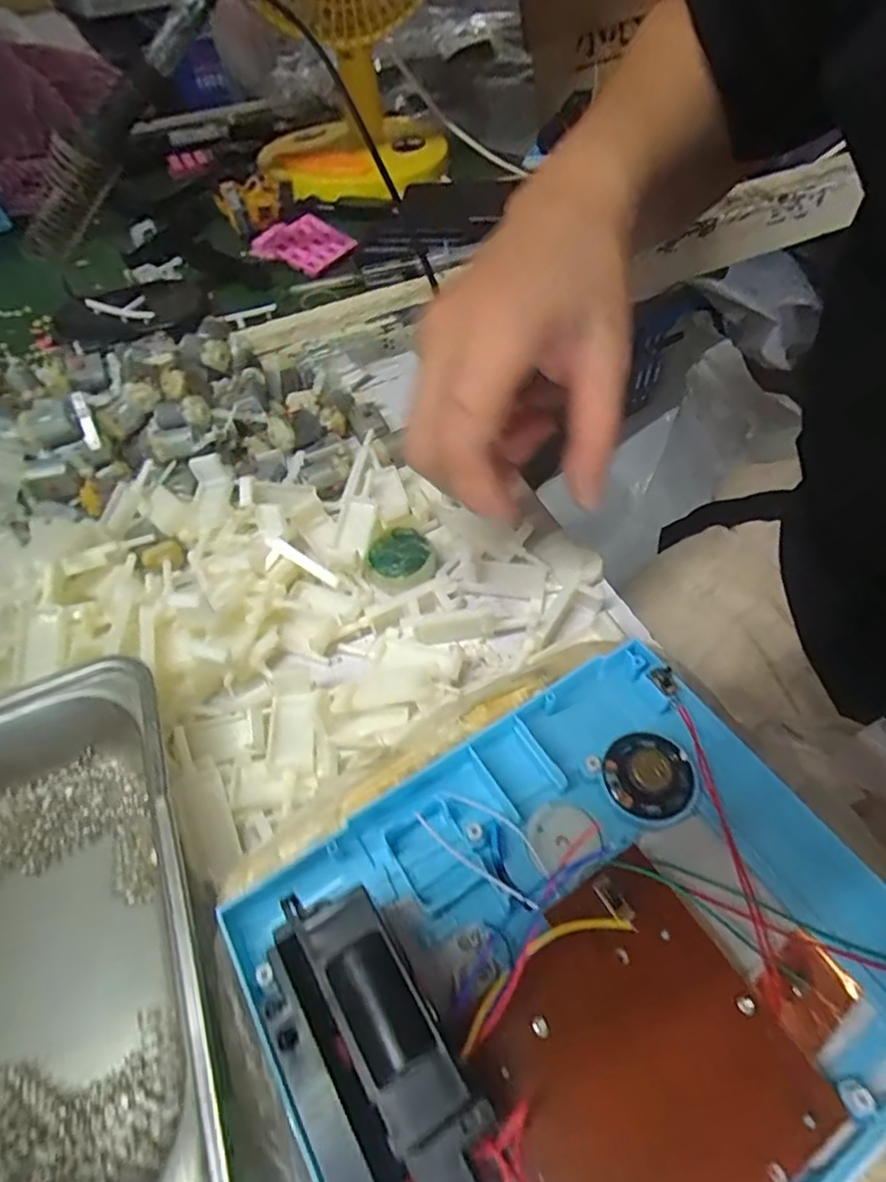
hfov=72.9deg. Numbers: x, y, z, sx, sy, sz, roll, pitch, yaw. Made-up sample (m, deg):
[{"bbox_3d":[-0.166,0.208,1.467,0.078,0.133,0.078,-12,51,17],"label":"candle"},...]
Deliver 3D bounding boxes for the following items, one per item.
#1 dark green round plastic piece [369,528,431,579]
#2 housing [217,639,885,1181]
[{"bbox_3d":[-0.022,-0.017,0.292,0.028,0.010,0.027,-2,53,2],"label":"dark green round plastic piece"},{"bbox_3d":[0.039,0.096,0.162,0.162,0.038,0.136,-24,57,-21],"label":"housing"}]

